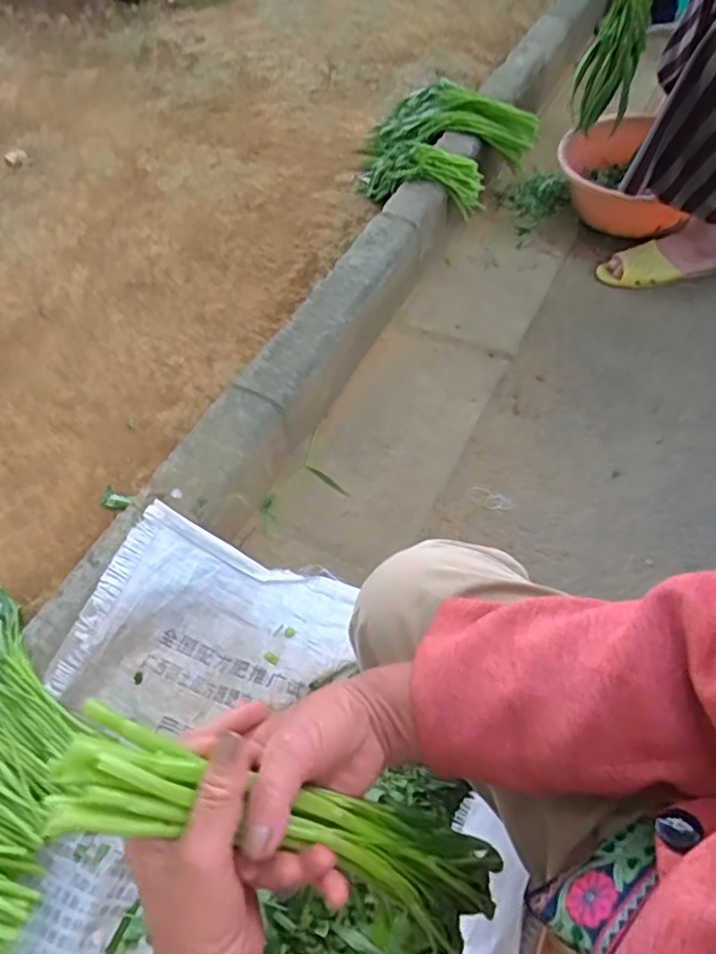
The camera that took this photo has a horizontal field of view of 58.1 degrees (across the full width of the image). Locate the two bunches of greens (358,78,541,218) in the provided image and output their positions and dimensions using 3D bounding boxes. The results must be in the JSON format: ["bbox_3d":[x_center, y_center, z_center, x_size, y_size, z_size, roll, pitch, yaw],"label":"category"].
[{"bbox_3d":[0.143,-0.696,1.371,0.291,0.180,0.379,-38,60,-21],"label":"two bunches of greens"}]

